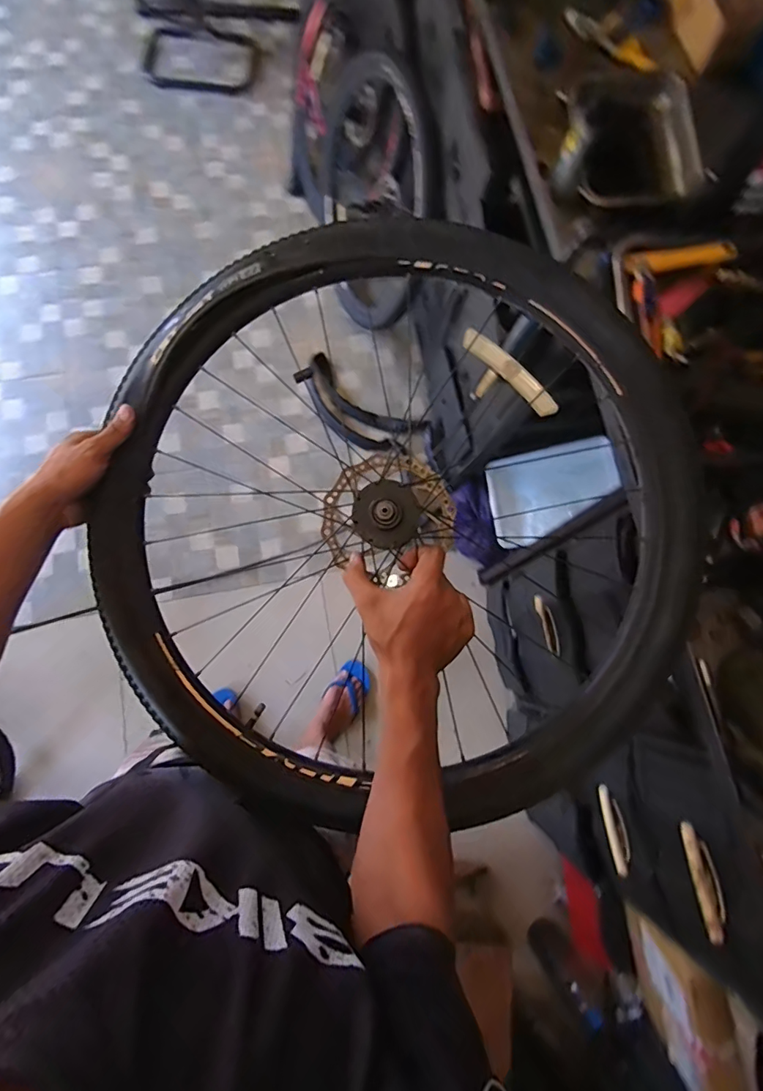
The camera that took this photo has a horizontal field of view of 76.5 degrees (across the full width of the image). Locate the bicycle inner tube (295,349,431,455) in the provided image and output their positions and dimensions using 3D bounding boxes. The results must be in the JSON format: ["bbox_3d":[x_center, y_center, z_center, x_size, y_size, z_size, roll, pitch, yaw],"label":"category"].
[{"bbox_3d":[-0.091,-0.442,1.543,0.448,0.066,0.184,38,80,6],"label":"bicycle inner tube"}]

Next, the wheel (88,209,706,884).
[{"bbox_3d":[0.001,-0.034,0.500,0.608,0.107,0.611,0,79,-1],"label":"wheel"}]

